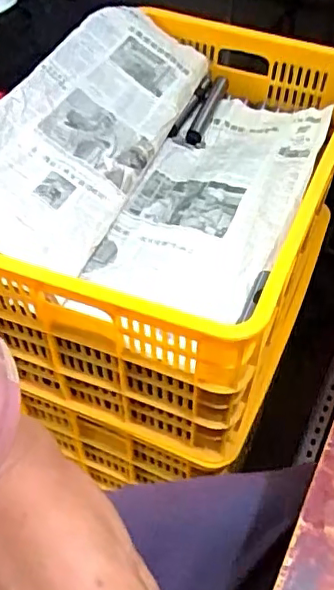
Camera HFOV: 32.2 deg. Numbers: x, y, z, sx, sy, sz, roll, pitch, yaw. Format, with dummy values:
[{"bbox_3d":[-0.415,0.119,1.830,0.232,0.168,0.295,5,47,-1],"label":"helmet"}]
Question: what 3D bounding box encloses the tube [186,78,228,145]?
[{"bbox_3d":[0.069,-0.322,1.017,0.035,0.027,0.152,23,80,17],"label":"tube"}]

